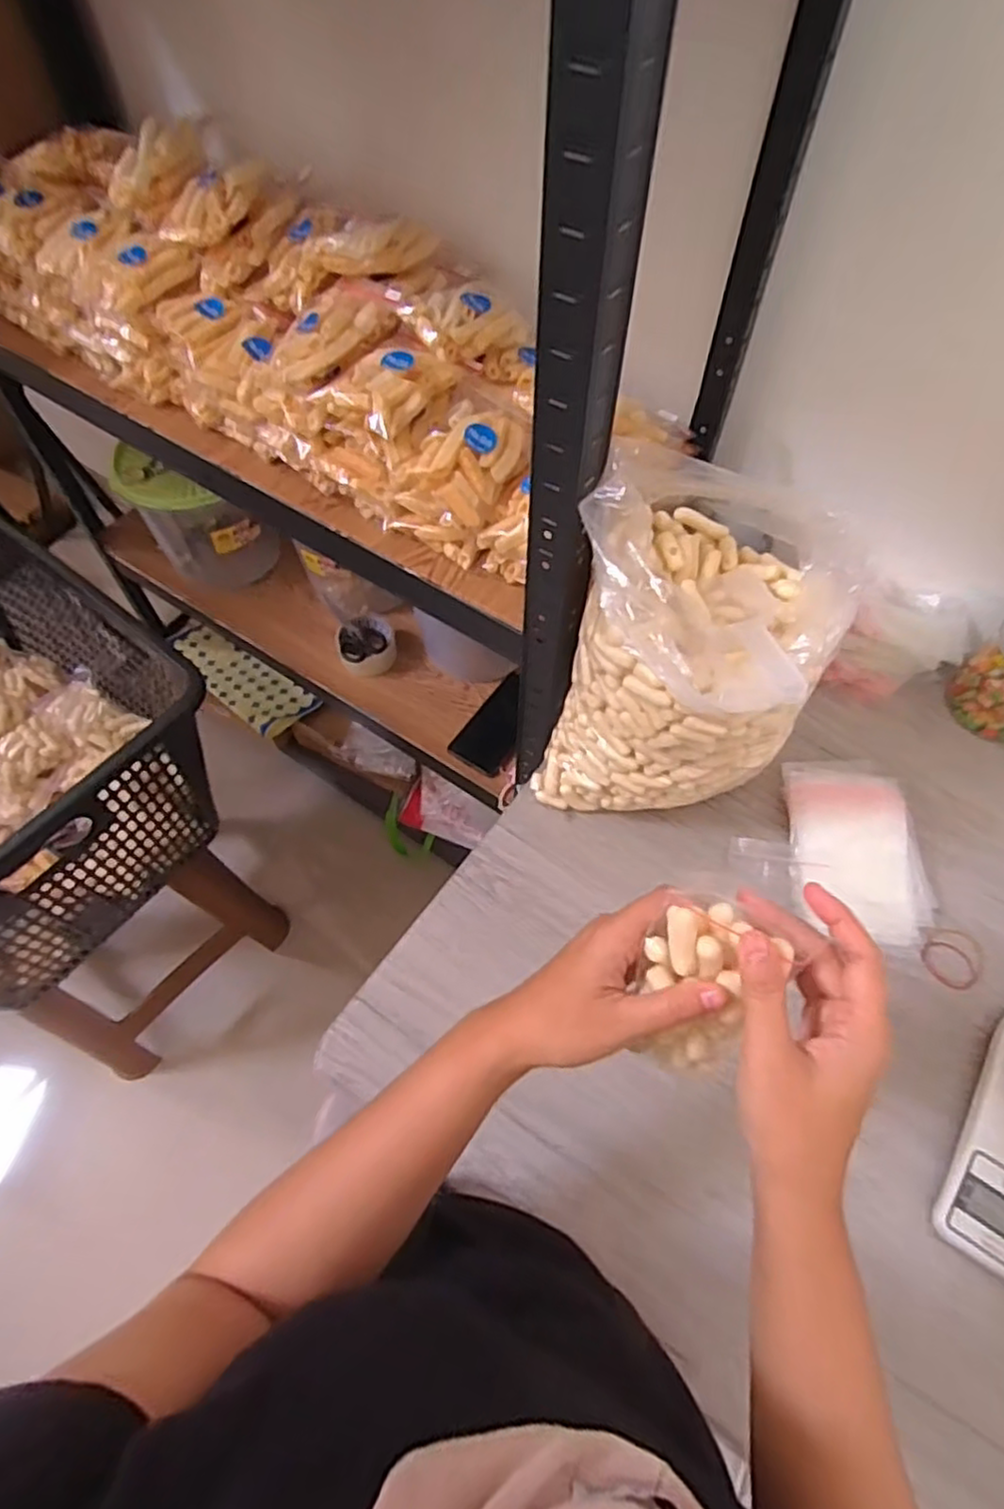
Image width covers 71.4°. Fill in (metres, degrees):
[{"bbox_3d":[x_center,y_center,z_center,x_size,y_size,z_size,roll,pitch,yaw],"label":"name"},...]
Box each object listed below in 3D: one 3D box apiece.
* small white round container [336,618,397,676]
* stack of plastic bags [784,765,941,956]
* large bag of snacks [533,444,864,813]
[{"bbox_3d":[-0.204,-0.168,1.047,0.083,0.059,0.086,0,60,0],"label":"small white round container"},{"bbox_3d":[0.310,0.083,0.614,0.117,0.044,0.156,6,60,3],"label":"stack of plastic bags"},{"bbox_3d":[0.142,-0.075,0.546,0.181,0.253,0.187,17,61,9],"label":"large bag of snacks"}]

